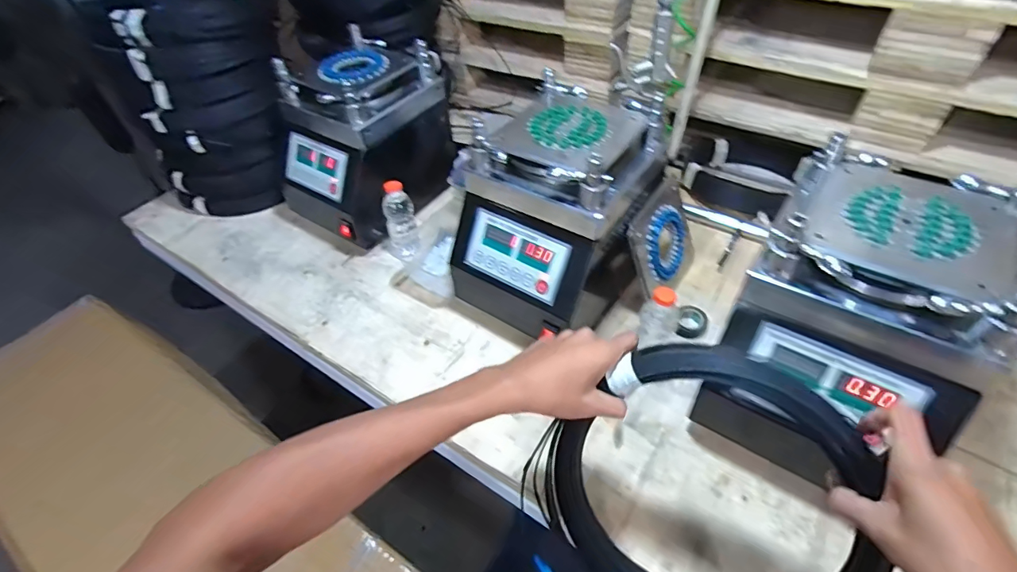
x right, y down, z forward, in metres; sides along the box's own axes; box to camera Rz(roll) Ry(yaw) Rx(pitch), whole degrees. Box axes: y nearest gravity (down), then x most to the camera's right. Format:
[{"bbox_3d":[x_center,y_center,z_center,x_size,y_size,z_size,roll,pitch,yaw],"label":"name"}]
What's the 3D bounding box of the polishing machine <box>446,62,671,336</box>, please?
[{"bbox_3d":[0.072,-0.119,0.723,0.227,0.293,0.282,24,54,25],"label":"polishing machine"}]

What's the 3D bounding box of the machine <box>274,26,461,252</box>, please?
[{"bbox_3d":[-0.287,-0.283,0.962,0.277,0.312,0.292,28,56,28],"label":"machine"}]

